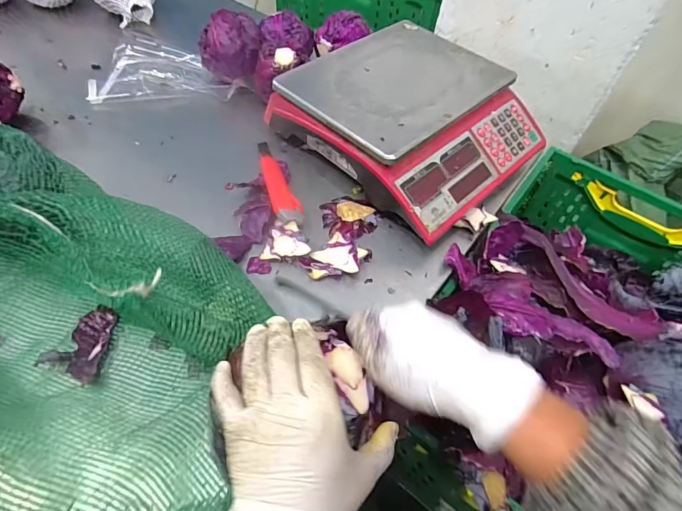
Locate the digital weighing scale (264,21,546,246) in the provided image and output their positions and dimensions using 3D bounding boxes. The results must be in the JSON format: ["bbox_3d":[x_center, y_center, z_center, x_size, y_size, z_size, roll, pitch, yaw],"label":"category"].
[{"bbox_3d":[0.103,-0.201,0.604,0.297,0.113,0.317,-37,64,-28],"label":"digital weighing scale"}]

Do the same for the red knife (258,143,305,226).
[{"bbox_3d":[-0.088,-0.102,0.561,0.035,0.025,0.170,-13,56,-14],"label":"red knife"}]

